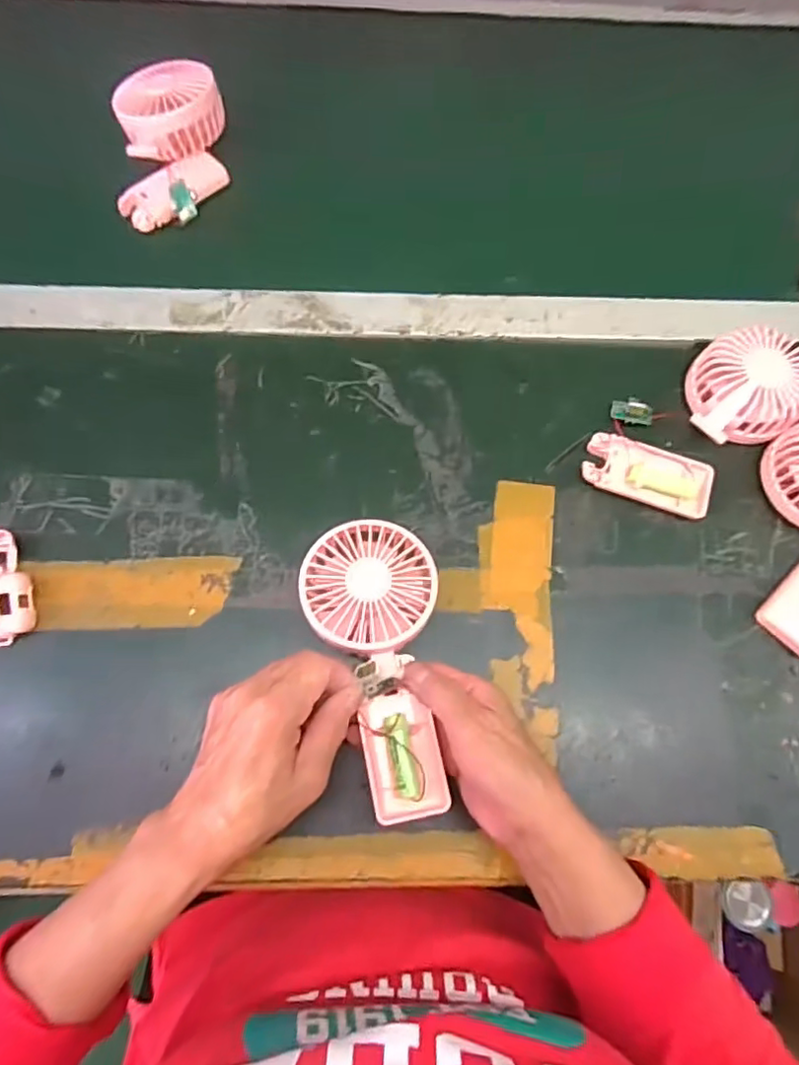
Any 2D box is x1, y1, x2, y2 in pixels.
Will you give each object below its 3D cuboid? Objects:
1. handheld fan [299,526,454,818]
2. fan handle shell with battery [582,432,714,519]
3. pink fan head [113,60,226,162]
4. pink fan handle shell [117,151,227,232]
[{"bbox_3d":[-0.011,0.082,0.381,0.081,0.029,0.182,-9,81,-5],"label":"handheld fan"},{"bbox_3d":[0.193,-0.045,0.465,0.097,0.010,0.043,20,73,4],"label":"fan handle shell with battery"},{"bbox_3d":[-0.196,-0.360,0.519,0.086,0.034,0.086,-18,74,-7],"label":"pink fan head"},{"bbox_3d":[-0.191,-0.294,0.513,0.096,0.033,0.047,-31,76,-11],"label":"pink fan handle shell"}]

